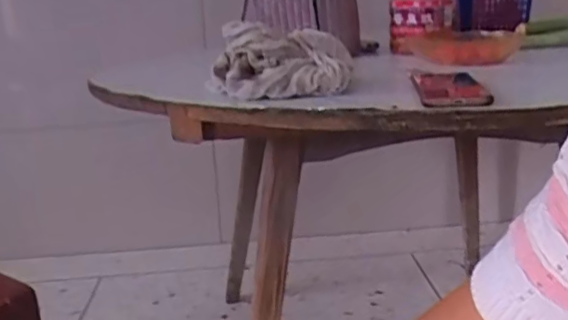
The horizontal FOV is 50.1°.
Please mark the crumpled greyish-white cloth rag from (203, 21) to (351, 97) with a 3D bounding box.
[{"bbox_3d":[-0.003,-0.120,0.710,0.160,0.077,0.081,-6,15,-6],"label":"crumpled greyish-white cloth rag"}]

